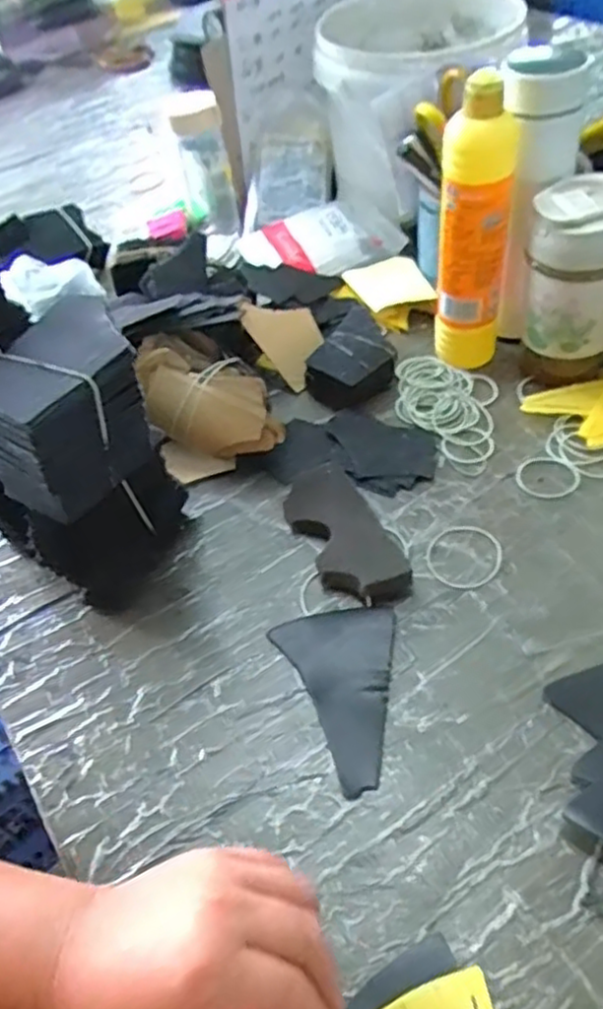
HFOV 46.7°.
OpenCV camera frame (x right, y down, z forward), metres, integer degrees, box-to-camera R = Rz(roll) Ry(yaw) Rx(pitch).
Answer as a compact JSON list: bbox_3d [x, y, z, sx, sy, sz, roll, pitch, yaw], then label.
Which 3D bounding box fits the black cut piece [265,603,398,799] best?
[{"bbox_3d":[0.038,0.114,0.454,0.078,0.010,0.122,-23,49,-11],"label":"black cut piece"}]

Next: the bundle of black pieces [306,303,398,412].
[{"bbox_3d":[0.049,-0.135,0.644,0.069,0.038,0.093,29,58,29],"label":"bundle of black pieces"}]

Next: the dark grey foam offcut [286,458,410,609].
[{"bbox_3d":[0.029,0.021,0.529,0.058,0.022,0.135,-20,49,-9],"label":"dark grey foam offcut"}]

